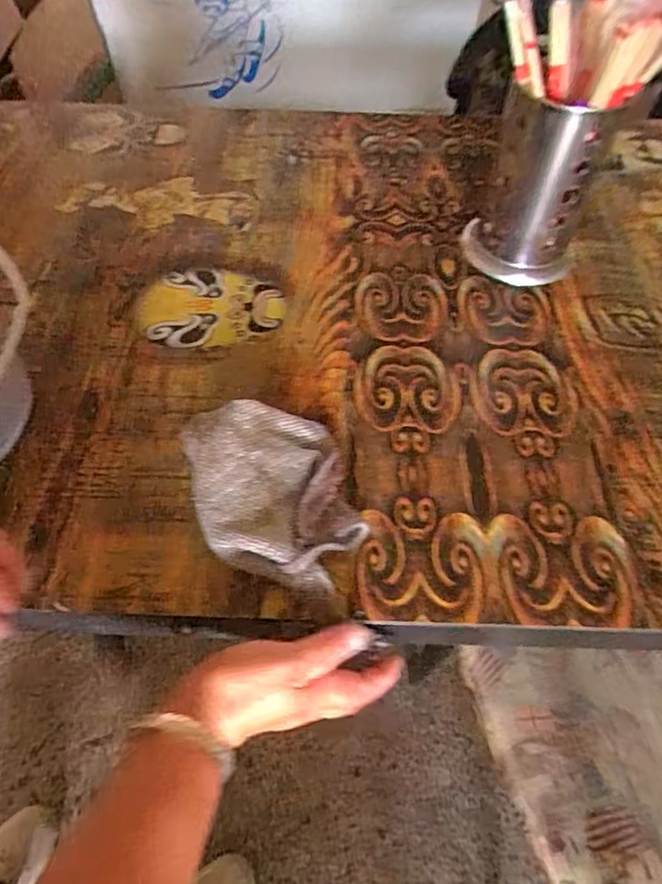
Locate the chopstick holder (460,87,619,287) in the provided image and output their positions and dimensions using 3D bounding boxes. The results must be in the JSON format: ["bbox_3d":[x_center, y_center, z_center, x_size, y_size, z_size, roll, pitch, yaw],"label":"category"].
[{"bbox_3d":[0.203,-0.257,0.557,0.112,0.150,0.113,19,56,12],"label":"chopstick holder"}]

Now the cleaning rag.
[{"bbox_3d":[-0.039,0.038,0.399,0.107,0.052,0.139,-16,56,-12],"label":"cleaning rag"}]

